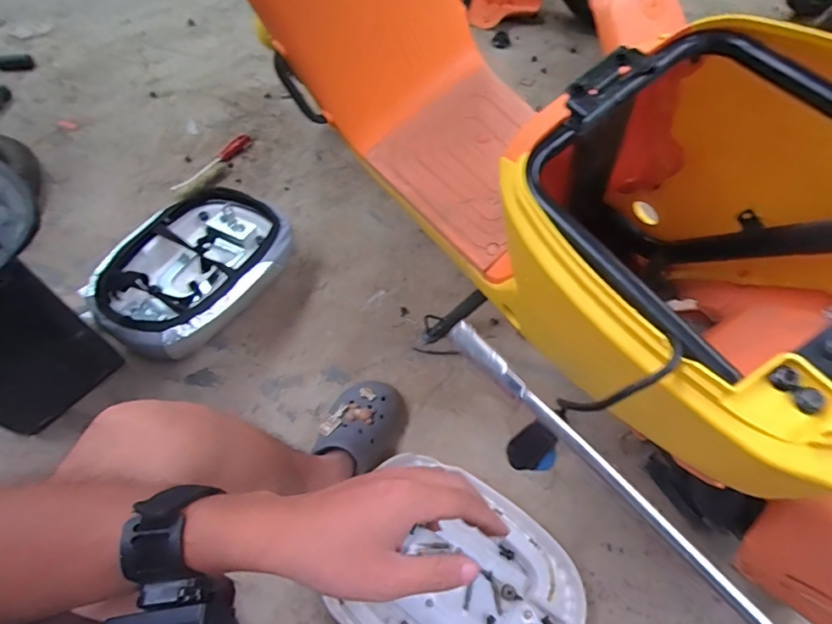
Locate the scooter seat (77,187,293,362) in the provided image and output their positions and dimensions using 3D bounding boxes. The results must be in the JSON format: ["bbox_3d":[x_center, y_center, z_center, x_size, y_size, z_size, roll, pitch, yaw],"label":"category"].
[{"bbox_3d":[-0.400,-0.083,0.862,0.265,0.095,0.348,34,66,18],"label":"scooter seat"}]

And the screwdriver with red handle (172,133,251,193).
[{"bbox_3d":[-0.465,-0.347,1.099,0.034,0.026,0.229,28,64,15],"label":"screwdriver with red handle"}]

